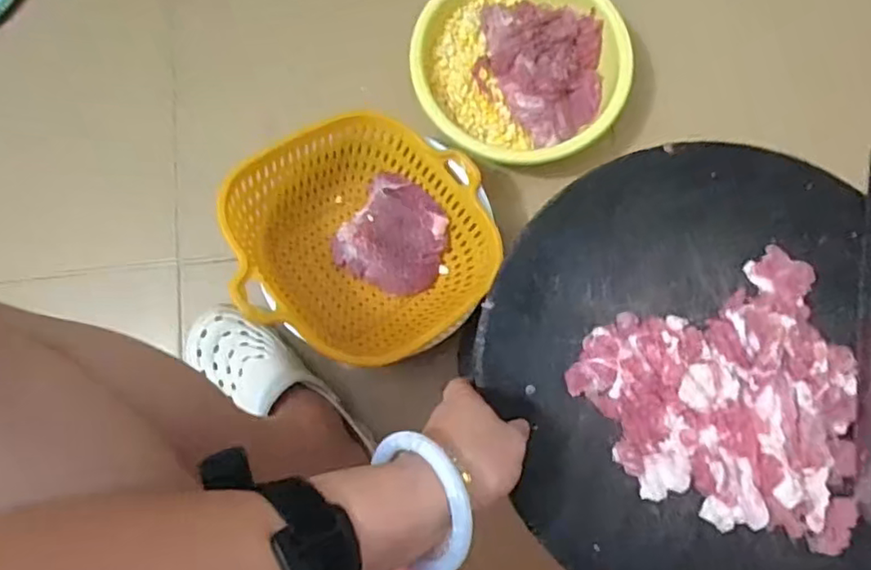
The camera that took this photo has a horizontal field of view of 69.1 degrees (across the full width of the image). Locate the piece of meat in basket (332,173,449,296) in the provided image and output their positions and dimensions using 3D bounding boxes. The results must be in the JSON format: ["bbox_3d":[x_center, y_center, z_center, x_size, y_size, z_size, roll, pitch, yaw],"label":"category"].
[{"bbox_3d":[-0.039,-0.050,0.642,0.103,0.031,0.109,0,79,1],"label":"piece of meat in basket"}]

